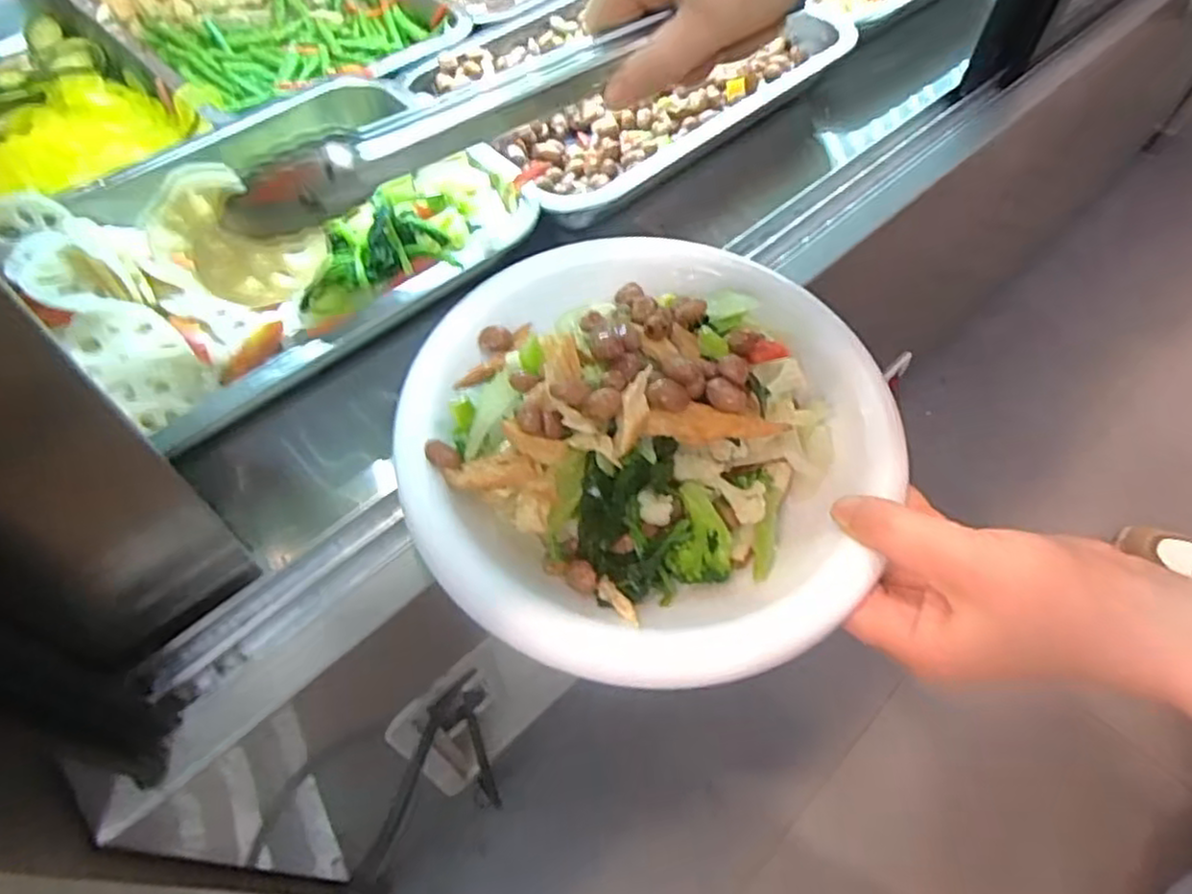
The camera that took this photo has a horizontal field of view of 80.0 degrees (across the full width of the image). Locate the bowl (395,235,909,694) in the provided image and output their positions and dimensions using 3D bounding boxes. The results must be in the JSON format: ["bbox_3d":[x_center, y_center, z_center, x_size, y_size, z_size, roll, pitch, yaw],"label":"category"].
[{"bbox_3d":[0.022,-0.013,0.300,0.199,0.064,0.213,1,56,-1],"label":"bowl"}]

